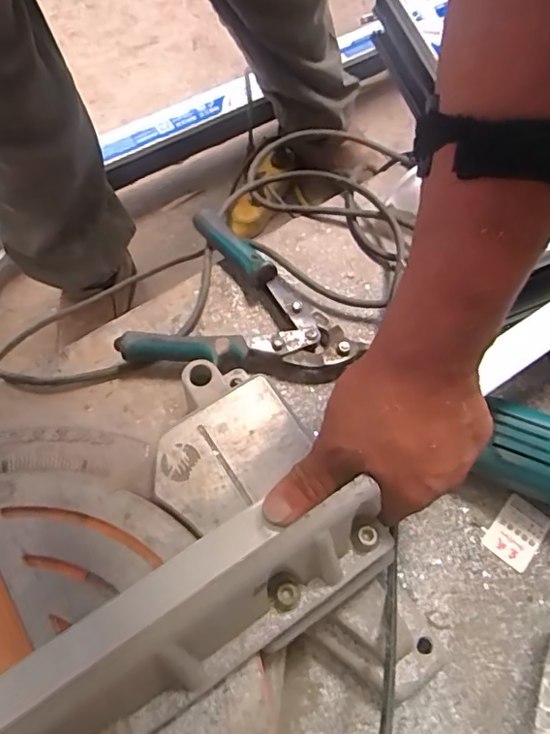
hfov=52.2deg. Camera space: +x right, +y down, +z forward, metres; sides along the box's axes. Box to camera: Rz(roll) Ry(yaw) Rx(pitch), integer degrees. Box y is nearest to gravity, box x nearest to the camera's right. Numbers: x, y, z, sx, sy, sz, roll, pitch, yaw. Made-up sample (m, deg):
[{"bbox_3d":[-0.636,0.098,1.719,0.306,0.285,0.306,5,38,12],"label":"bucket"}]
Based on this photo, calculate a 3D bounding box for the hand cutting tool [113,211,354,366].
[{"bbox_3d":[-0.021,-0.042,0.478,0.173,0.032,0.155,23,65,9],"label":"hand cutting tool"}]

